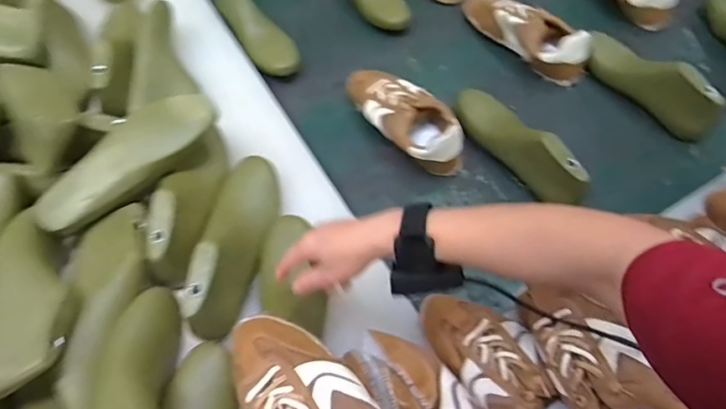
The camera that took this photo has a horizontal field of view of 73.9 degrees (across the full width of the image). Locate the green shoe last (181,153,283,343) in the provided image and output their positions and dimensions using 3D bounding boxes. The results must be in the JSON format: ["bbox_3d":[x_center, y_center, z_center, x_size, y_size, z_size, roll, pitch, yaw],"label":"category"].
[{"bbox_3d":[-0.159,0.041,0.611,0.075,0.100,0.247,3,62,3],"label":"green shoe last"}]

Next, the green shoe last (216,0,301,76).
[{"bbox_3d":[-0.202,-0.334,0.870,0.070,0.067,0.242,-32,66,-15],"label":"green shoe last"}]

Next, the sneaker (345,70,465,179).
[{"bbox_3d":[0.066,-0.144,0.778,0.102,0.071,0.241,-36,67,-17],"label":"sneaker"}]

